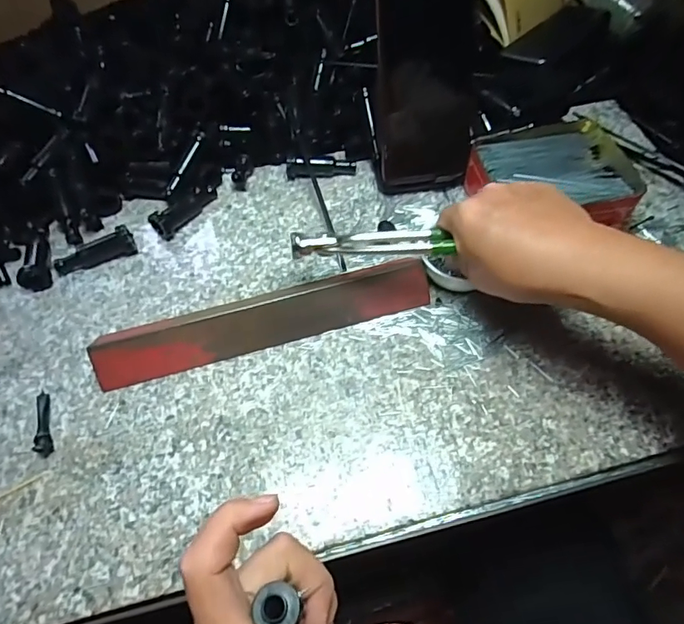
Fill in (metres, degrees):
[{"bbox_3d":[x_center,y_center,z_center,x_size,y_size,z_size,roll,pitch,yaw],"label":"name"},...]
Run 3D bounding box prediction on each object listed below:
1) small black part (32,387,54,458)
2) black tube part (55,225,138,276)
[{"bbox_3d":[-0.212,0.078,0.351,0.010,0.009,0.052,-21,60,-11],"label":"small black part"},{"bbox_3d":[-0.212,-0.052,0.426,0.066,0.023,0.019,-18,59,-9],"label":"black tube part"}]

